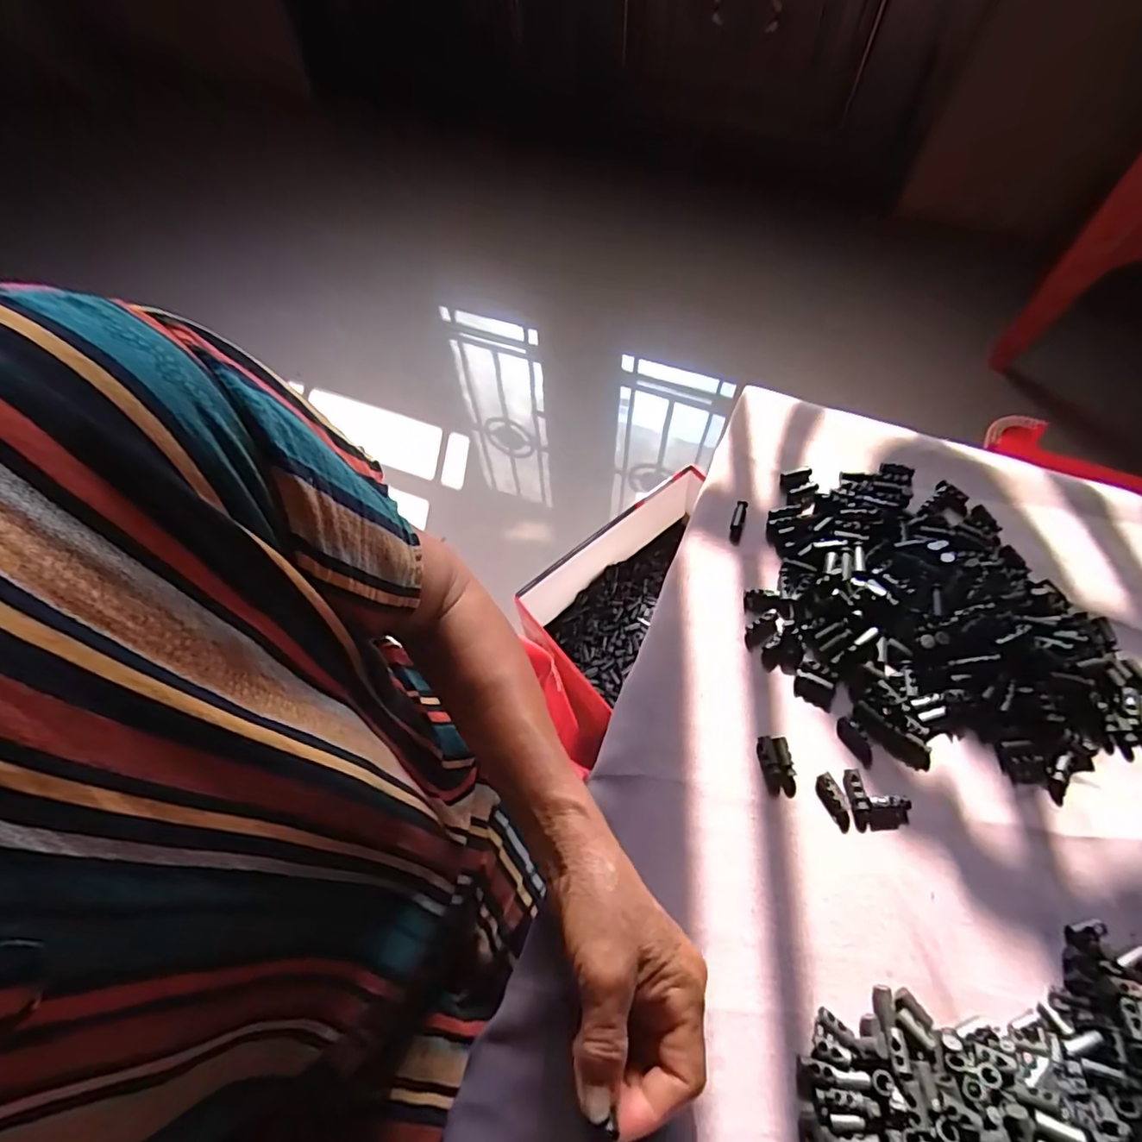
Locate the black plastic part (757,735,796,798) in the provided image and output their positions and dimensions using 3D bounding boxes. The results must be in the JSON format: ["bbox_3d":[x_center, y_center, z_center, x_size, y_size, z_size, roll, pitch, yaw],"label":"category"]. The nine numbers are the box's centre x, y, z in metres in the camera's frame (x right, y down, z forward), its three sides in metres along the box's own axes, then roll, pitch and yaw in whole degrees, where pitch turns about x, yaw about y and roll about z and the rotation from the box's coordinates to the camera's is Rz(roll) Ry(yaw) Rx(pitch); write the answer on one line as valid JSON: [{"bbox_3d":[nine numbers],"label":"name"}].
[{"bbox_3d":[0.129,0.122,0.363,0.019,0.009,0.035,-5,64,1],"label":"black plastic part"}]

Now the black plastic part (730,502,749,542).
[{"bbox_3d":[0.129,-0.043,0.443,0.009,0.005,0.025,15,66,10],"label":"black plastic part"}]

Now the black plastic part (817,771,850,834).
[{"bbox_3d":[0.161,0.141,0.353,0.011,0.004,0.033,-19,64,-6],"label":"black plastic part"}]

